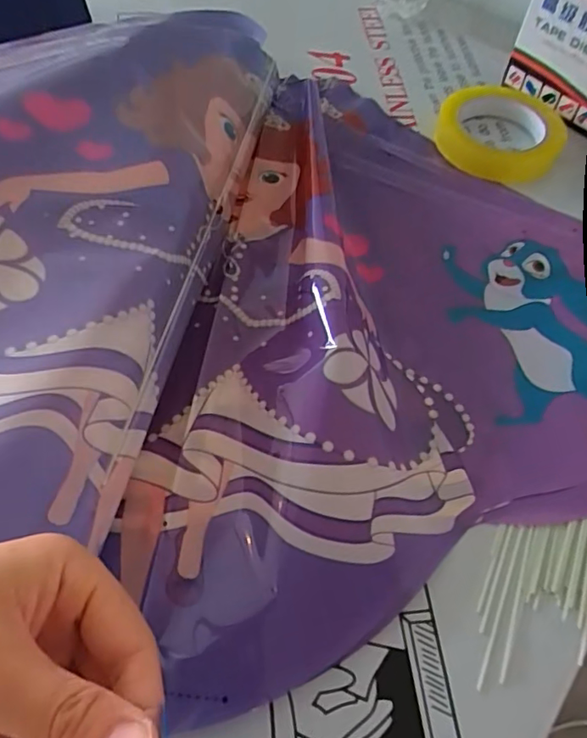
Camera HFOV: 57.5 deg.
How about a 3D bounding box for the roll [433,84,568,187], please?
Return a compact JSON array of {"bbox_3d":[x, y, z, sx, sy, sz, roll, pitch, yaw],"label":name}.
[{"bbox_3d":[0.187,-0.216,0.489,0.110,0.023,0.104,2,58,-3],"label":"roll"}]

